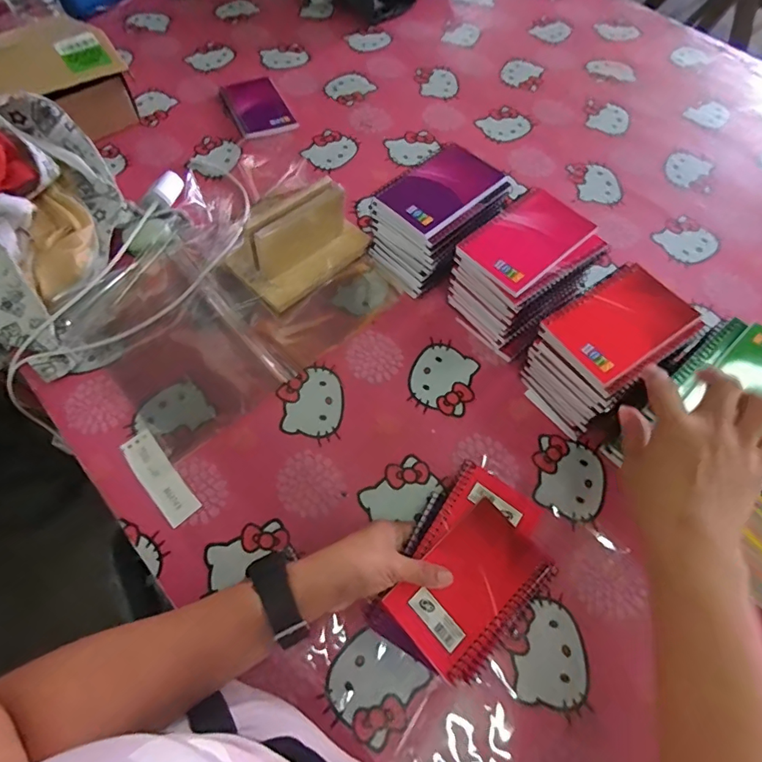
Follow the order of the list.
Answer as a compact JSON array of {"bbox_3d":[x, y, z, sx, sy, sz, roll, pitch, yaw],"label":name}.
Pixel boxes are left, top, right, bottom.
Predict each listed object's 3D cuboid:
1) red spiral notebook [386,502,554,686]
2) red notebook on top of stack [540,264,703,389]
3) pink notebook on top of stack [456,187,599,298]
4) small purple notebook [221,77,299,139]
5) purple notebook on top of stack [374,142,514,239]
[{"bbox_3d":[0.080,0.179,0.412,0.132,0.018,0.093,-39,76,-25],"label":"red spiral notebook"},{"bbox_3d":[0.228,-0.057,0.451,0.133,0.013,0.082,-32,67,-17],"label":"red notebook on top of stack"},{"bbox_3d":[0.151,-0.147,0.492,0.125,0.014,0.082,-39,69,-19],"label":"pink notebook on top of stack"},{"bbox_3d":[-0.193,-0.428,0.748,0.085,0.009,0.138,-24,65,-13],"label":"small purple notebook"},{"bbox_3d":[0.068,-0.213,0.524,0.088,0.017,0.135,40,68,18],"label":"purple notebook on top of stack"}]

